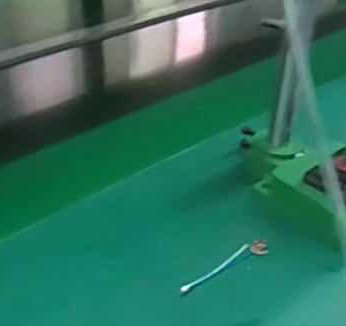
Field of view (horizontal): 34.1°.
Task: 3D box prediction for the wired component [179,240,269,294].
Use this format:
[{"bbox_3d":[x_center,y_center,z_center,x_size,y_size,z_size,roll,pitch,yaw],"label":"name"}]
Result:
[{"bbox_3d":[0.053,0.105,0.586,0.117,0.010,0.023,-20,42,-31],"label":"wired component"}]

